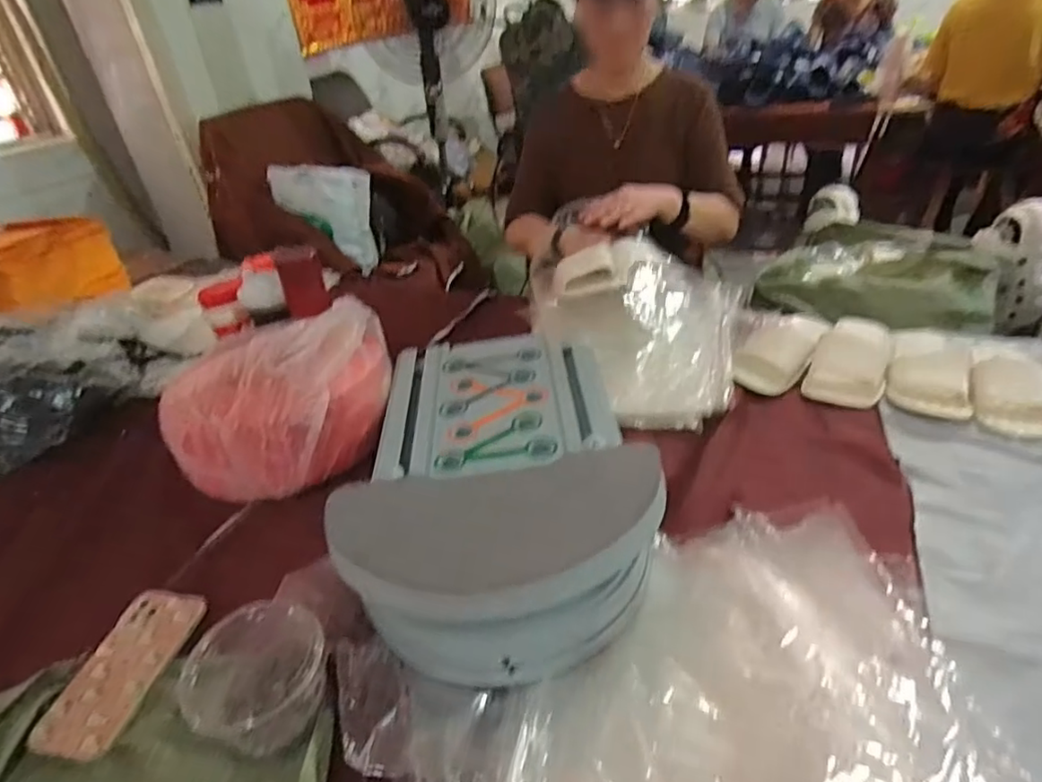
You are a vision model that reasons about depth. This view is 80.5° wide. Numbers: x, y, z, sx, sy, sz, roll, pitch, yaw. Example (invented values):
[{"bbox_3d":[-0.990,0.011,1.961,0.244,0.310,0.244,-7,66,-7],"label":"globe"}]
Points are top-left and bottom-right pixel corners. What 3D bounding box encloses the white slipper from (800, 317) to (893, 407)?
[{"bbox_3d":[0.470,-0.048,0.876,0.095,0.040,0.203,14,39,28],"label":"white slipper"}]

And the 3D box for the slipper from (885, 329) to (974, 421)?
[{"bbox_3d":[0.553,-0.032,0.834,0.092,0.038,0.197,12,38,26],"label":"slipper"}]

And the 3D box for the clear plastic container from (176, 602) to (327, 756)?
[{"bbox_3d":[-0.230,0.249,0.537,0.104,0.082,0.111,17,40,31],"label":"clear plastic container"}]

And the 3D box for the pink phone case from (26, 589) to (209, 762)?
[{"bbox_3d":[-0.374,0.262,0.583,0.078,0.016,0.156,3,37,5],"label":"pink phone case"}]

